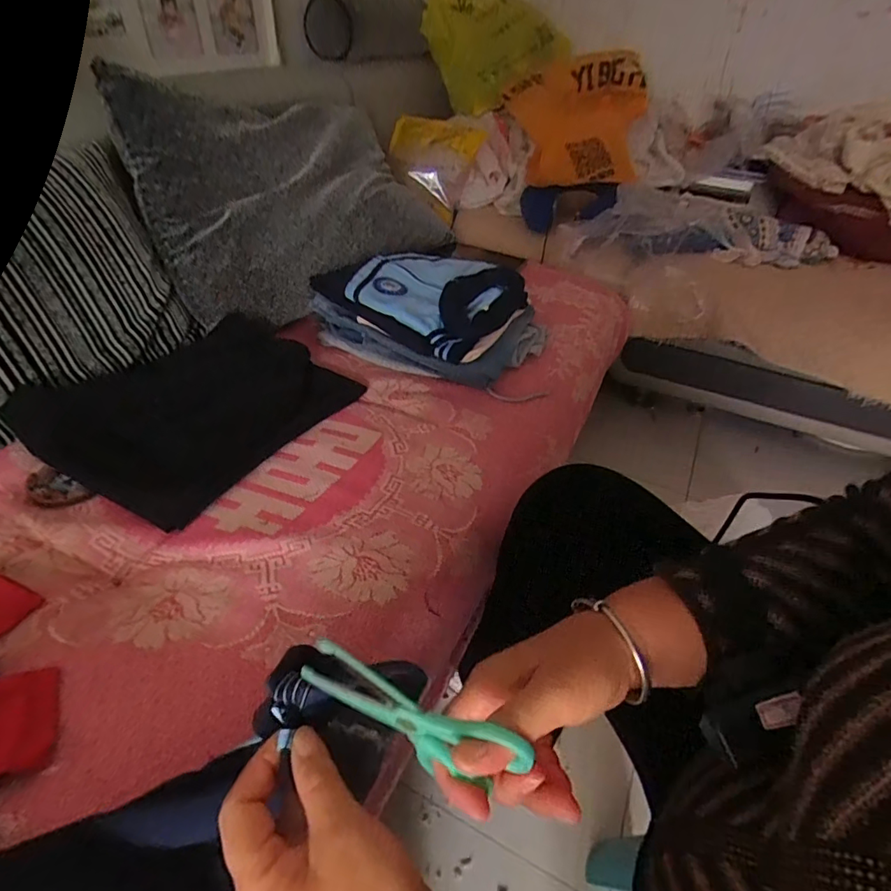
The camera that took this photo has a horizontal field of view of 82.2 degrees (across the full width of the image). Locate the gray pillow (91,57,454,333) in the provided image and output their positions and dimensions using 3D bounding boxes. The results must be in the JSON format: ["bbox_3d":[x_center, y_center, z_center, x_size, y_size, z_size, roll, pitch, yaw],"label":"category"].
[{"bbox_3d":[-0.248,-0.490,0.965,0.100,0.400,0.624,-23,16,45],"label":"gray pillow"}]

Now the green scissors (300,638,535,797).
[{"bbox_3d":[-0.020,0.133,0.253,0.121,0.059,0.013,16,42,16],"label":"green scissors"}]

